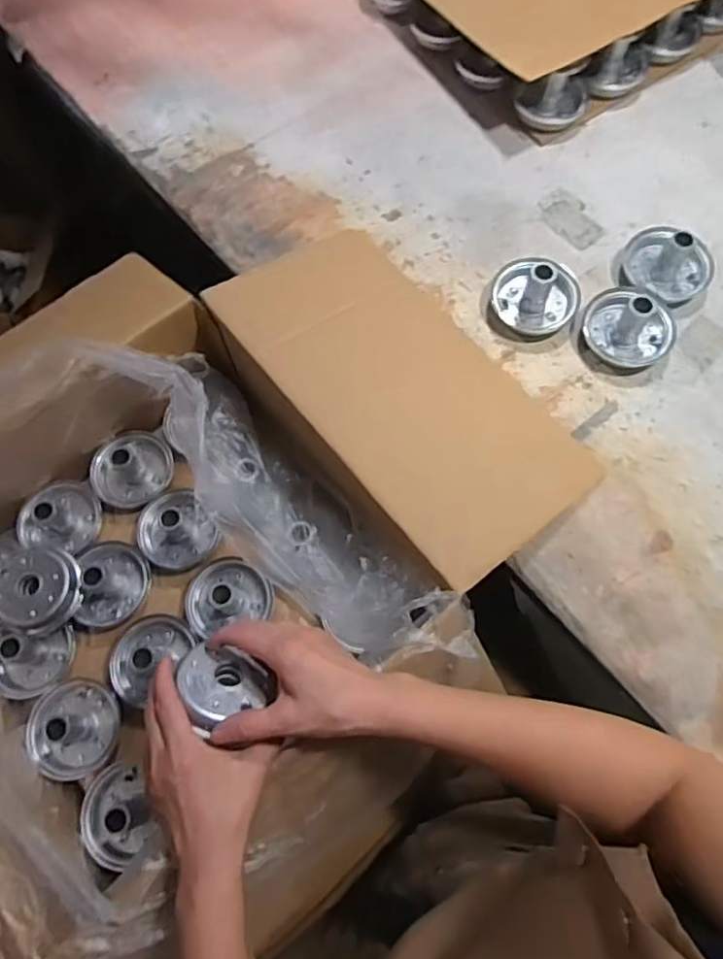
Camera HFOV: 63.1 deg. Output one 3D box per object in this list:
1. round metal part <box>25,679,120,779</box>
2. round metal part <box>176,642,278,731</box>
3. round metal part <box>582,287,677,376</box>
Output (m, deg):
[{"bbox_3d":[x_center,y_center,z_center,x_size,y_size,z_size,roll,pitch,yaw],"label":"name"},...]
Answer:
[{"bbox_3d":[-0.290,0.247,0.581,0.086,0.054,0.088,0,70,1],"label":"round metal part"},{"bbox_3d":[-0.118,0.170,0.483,0.065,0.030,0.067,-12,45,-37],"label":"round metal part"},{"bbox_3d":[0.279,-0.161,0.611,0.090,0.053,0.083,0,70,1],"label":"round metal part"}]

